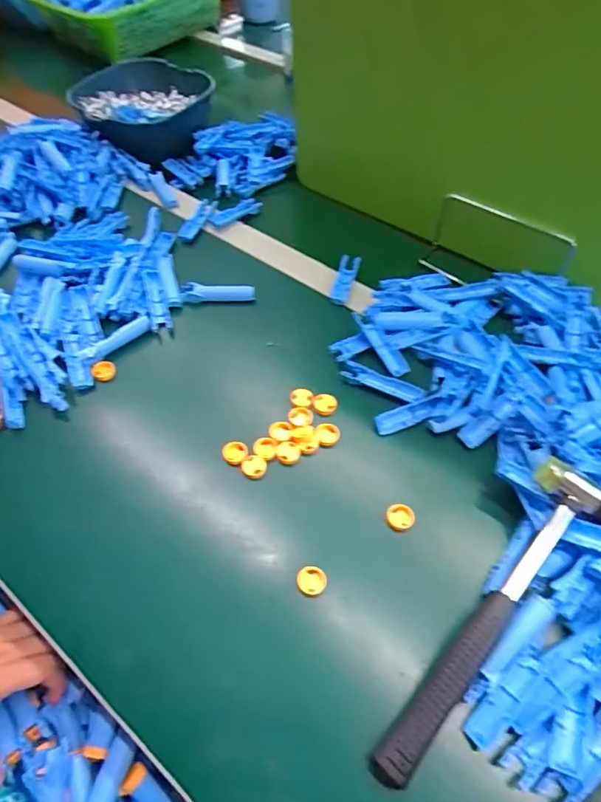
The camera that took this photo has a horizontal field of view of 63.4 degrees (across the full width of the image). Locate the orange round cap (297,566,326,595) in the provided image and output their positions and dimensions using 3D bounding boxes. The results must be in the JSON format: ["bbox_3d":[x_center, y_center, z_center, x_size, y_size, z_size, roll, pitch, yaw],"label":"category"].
[{"bbox_3d":[0.008,0.134,0.363,0.021,0.006,0.019,-1,53,0],"label":"orange round cap"}]

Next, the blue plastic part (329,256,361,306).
[{"bbox_3d":[0.050,-0.136,0.552,0.021,0.015,0.084,12,55,9],"label":"blue plastic part"}]

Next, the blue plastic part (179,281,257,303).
[{"bbox_3d":[-0.090,-0.120,0.536,0.080,0.017,0.017,0,54,1],"label":"blue plastic part"}]

